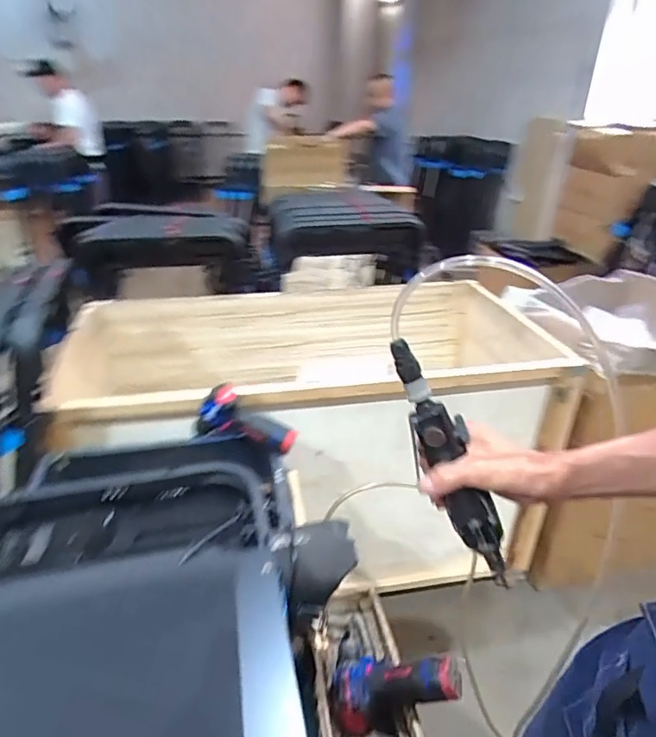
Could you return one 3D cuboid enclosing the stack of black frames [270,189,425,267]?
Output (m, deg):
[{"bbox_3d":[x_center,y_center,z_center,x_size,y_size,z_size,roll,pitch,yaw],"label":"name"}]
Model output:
[{"bbox_3d":[0.046,-0.518,1.710,0.487,0.160,0.379,-4,29,-8],"label":"stack of black frames"}]

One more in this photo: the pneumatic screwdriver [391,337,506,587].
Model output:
[{"bbox_3d":[0.126,0.103,0.512,0.056,0.282,0.048,-18,10,44],"label":"pneumatic screwdriver"}]

